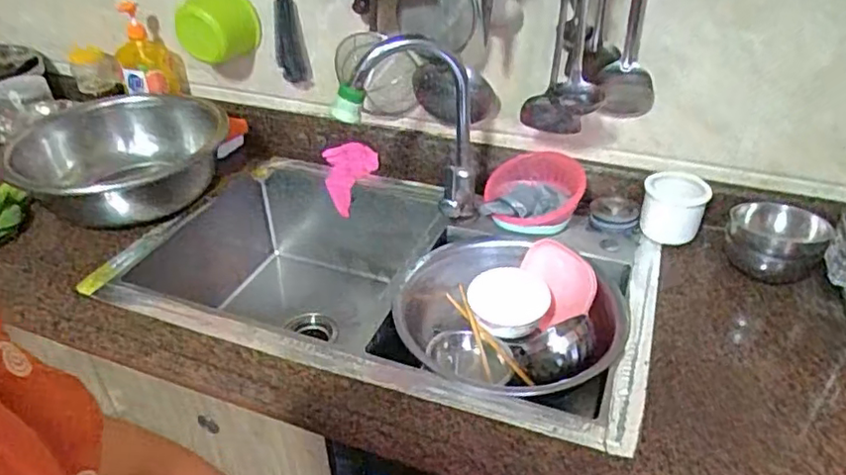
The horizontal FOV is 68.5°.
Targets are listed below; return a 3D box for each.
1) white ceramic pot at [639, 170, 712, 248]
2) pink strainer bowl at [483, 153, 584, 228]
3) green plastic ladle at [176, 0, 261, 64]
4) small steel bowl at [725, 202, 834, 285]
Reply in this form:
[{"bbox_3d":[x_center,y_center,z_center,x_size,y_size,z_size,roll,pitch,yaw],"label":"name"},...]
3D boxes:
[{"bbox_3d":[0.417,-0.050,1.040,0.100,0.103,0.097,12,38,18],"label":"white ceramic pot"},{"bbox_3d":[0.199,-0.075,1.086,0.164,0.086,0.150,-1,36,1],"label":"pink strainer bowl"},{"bbox_3d":[-0.367,-0.433,1.089,0.165,0.259,0.087,29,45,35],"label":"green plastic ladle"},{"bbox_3d":[0.535,0.011,0.955,0.127,0.101,0.101,10,37,14],"label":"small steel bowl"}]

